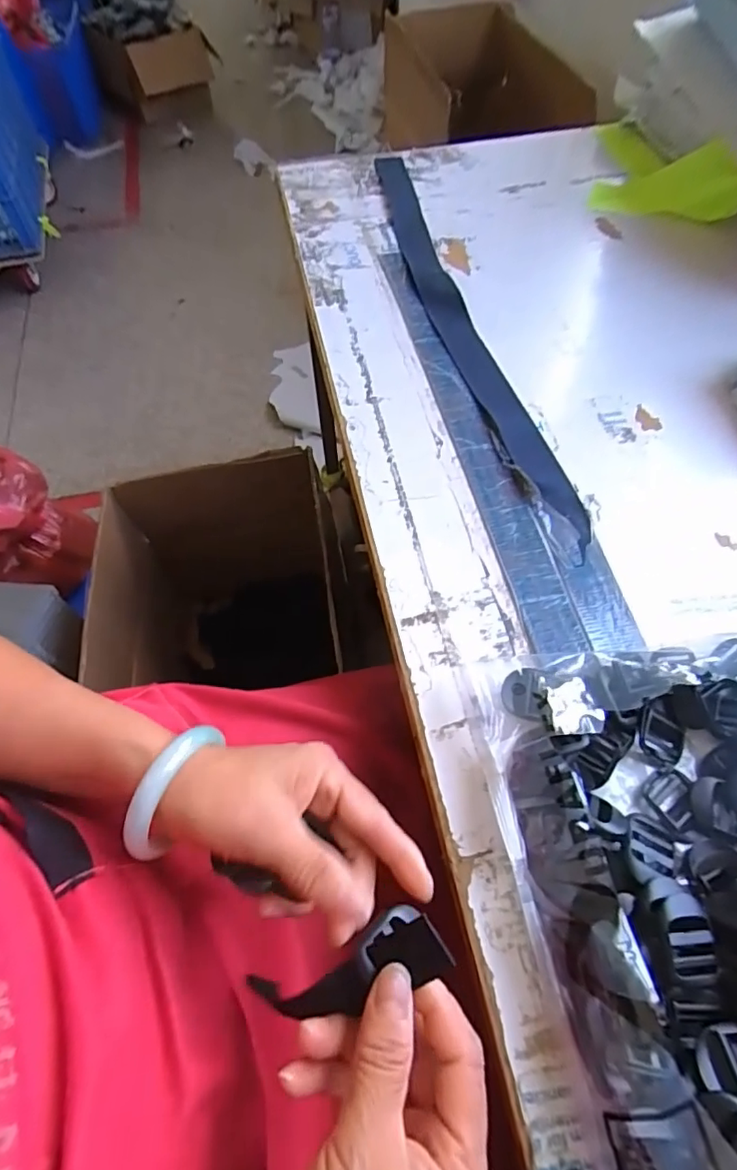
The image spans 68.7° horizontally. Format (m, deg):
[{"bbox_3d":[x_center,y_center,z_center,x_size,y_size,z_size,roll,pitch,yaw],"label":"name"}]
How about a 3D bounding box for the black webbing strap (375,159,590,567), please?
[{"bbox_3d":[0.084,-0.299,0.568,0.051,0.008,0.643,-11,60,-5],"label":"black webbing strap"}]

